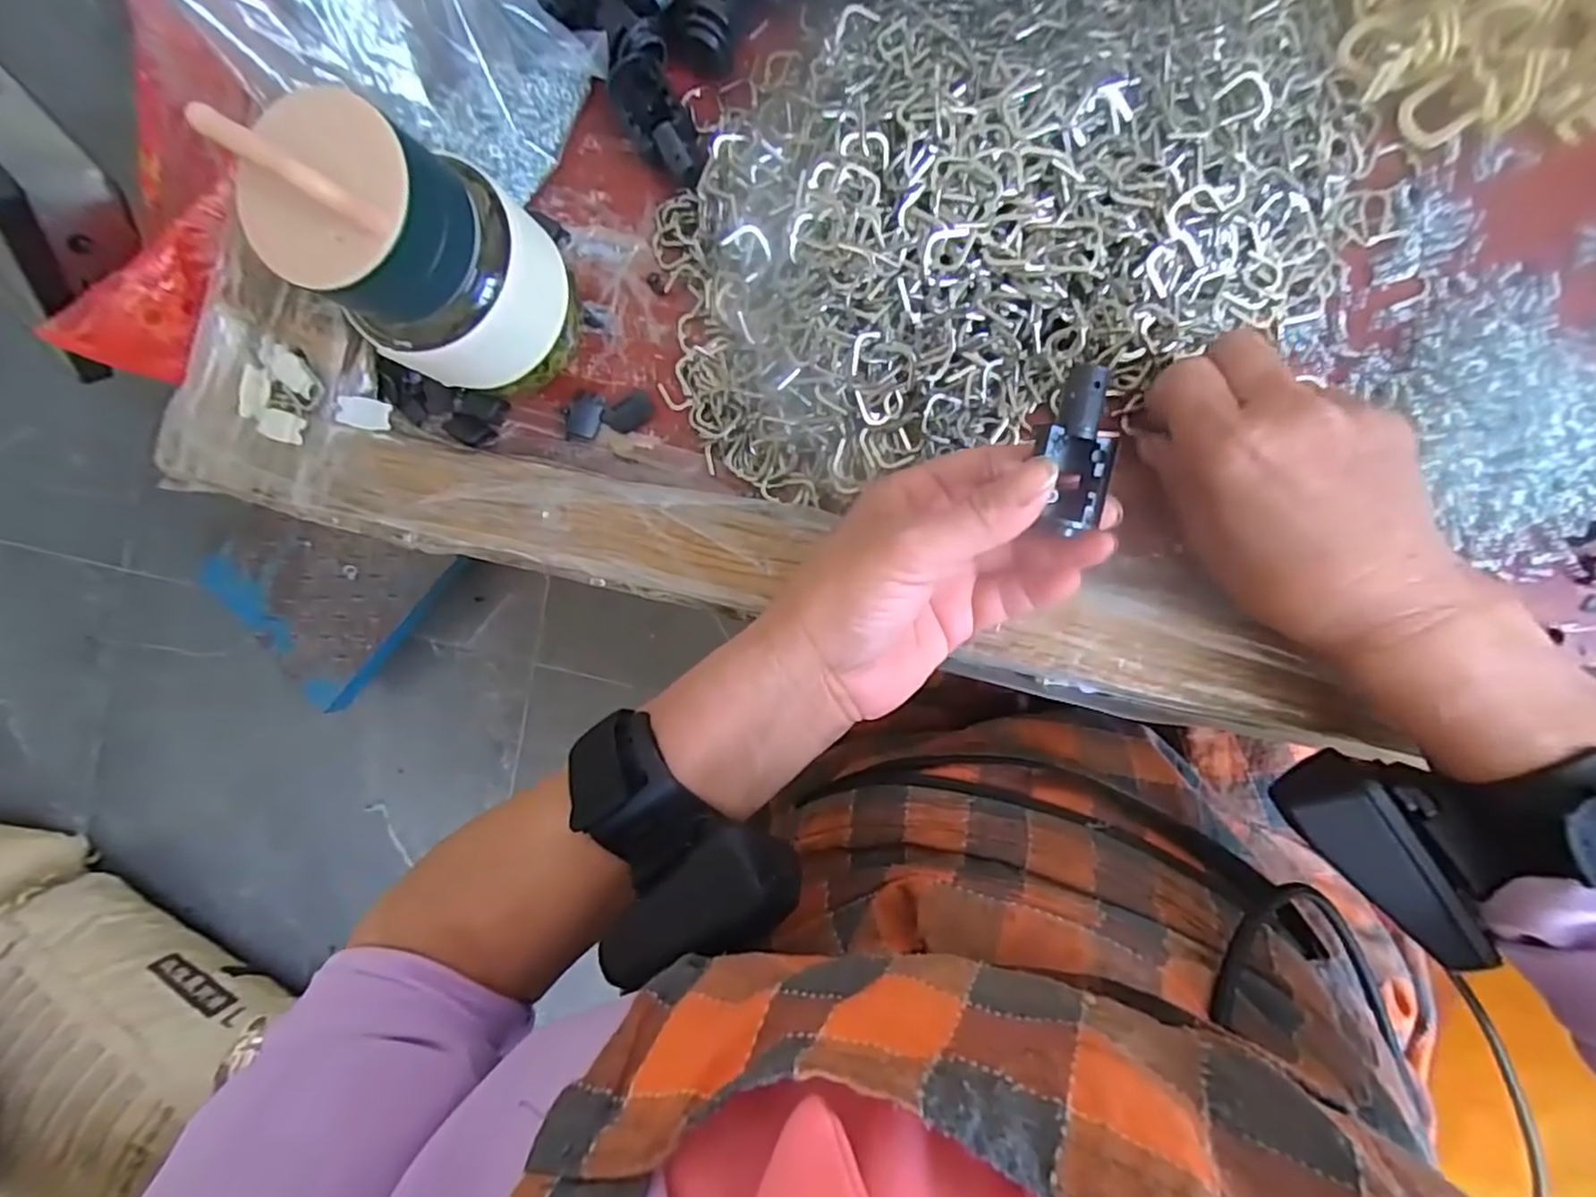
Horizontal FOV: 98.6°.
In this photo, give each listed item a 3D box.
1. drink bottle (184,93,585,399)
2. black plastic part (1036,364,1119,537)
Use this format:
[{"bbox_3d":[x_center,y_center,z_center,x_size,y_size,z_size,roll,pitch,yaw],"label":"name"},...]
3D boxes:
[{"bbox_3d":[-0.135,-0.124,0.258,0.060,0.131,0.068,3,90,10],"label":"drink bottle"},{"bbox_3d":[0.090,-0.048,0.221,0.023,0.018,0.050,-1,101,8],"label":"black plastic part"}]

